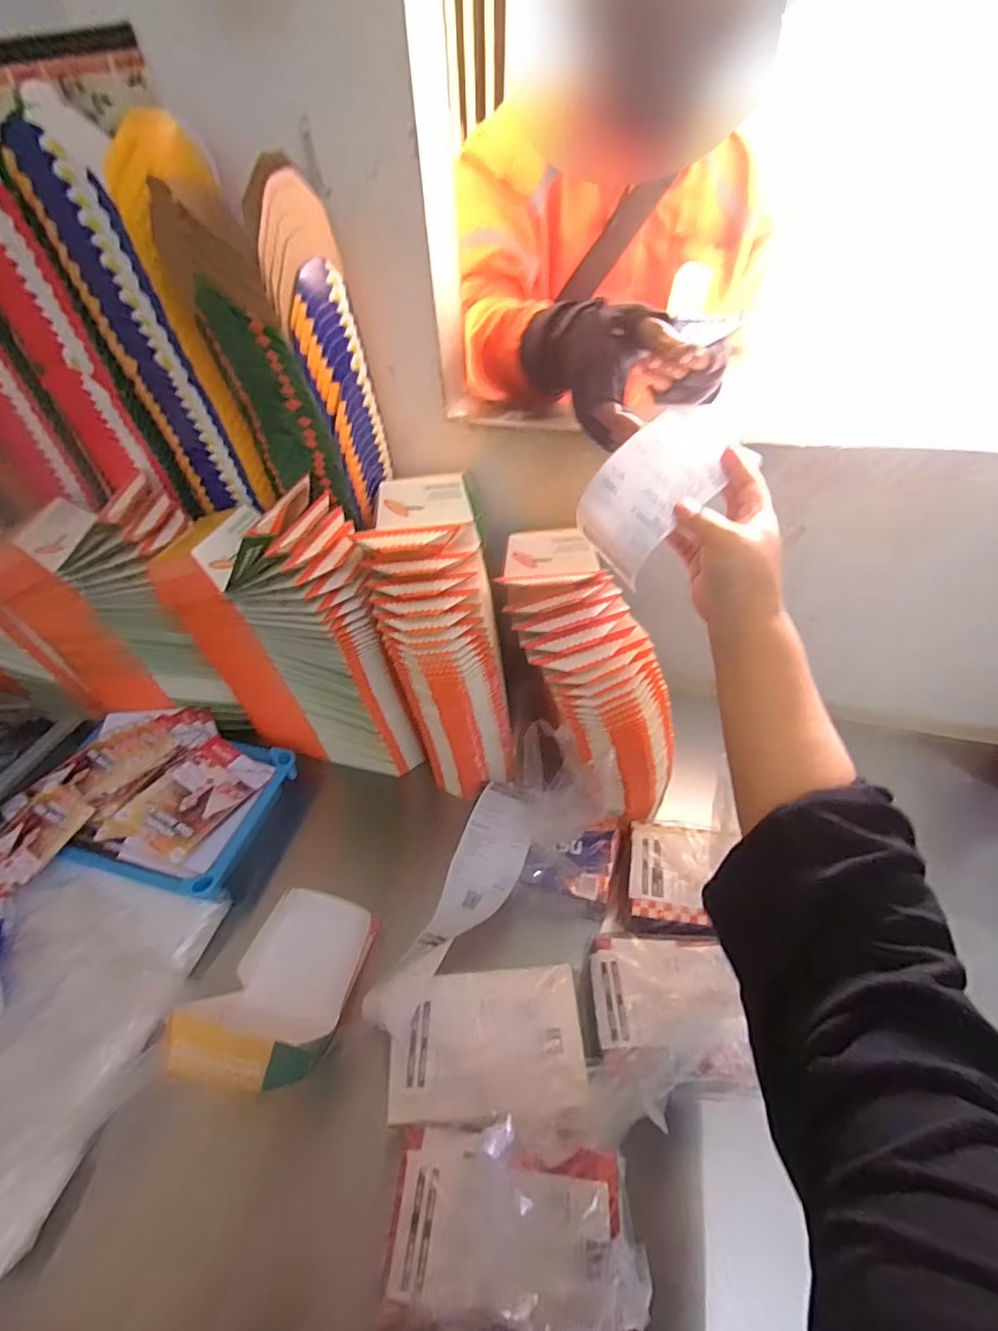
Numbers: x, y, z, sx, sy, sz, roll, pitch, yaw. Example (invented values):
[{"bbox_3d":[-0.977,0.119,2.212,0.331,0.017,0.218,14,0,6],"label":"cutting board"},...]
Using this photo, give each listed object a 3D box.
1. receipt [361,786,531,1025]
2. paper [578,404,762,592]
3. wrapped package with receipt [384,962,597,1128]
[{"bbox_3d":[-0.037,0.252,0.580,0.081,0.066,0.274,21,50,21],"label":"receipt"},{"bbox_3d":[0.134,-0.143,0.430,0.115,0.094,0.070,-23,49,-18],"label":"paper"},{"bbox_3d":[-0.011,0.343,0.480,0.171,0.020,0.120,-4,46,-1],"label":"wrapped package with receipt"}]

